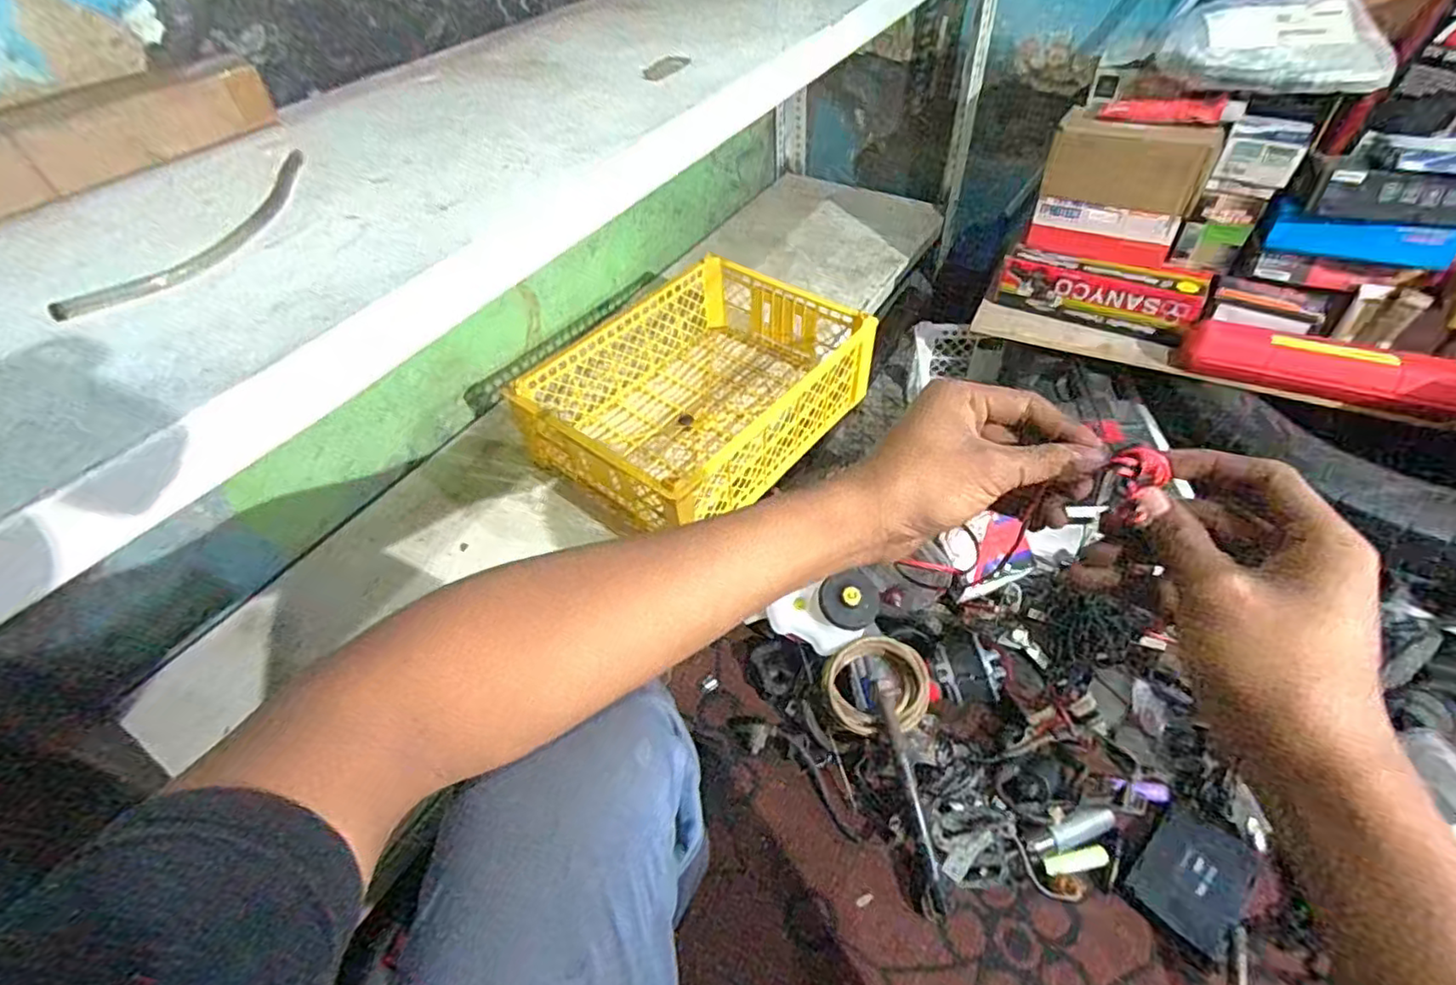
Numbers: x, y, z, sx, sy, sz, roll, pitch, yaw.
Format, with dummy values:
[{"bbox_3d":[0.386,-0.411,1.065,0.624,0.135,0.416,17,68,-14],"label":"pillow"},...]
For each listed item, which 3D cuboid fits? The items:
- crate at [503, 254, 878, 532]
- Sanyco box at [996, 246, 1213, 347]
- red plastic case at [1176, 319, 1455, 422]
[{"bbox_3d":[-0.037,-0.144,0.908,0.298,0.139,0.426,33,59,29],"label":"crate"},{"bbox_3d":[0.537,-0.297,0.929,0.263,0.075,0.070,24,55,24],"label":"Sanyco box"},{"bbox_3d":[0.745,-0.157,0.803,0.289,0.058,0.064,26,56,25],"label":"red plastic case"}]

